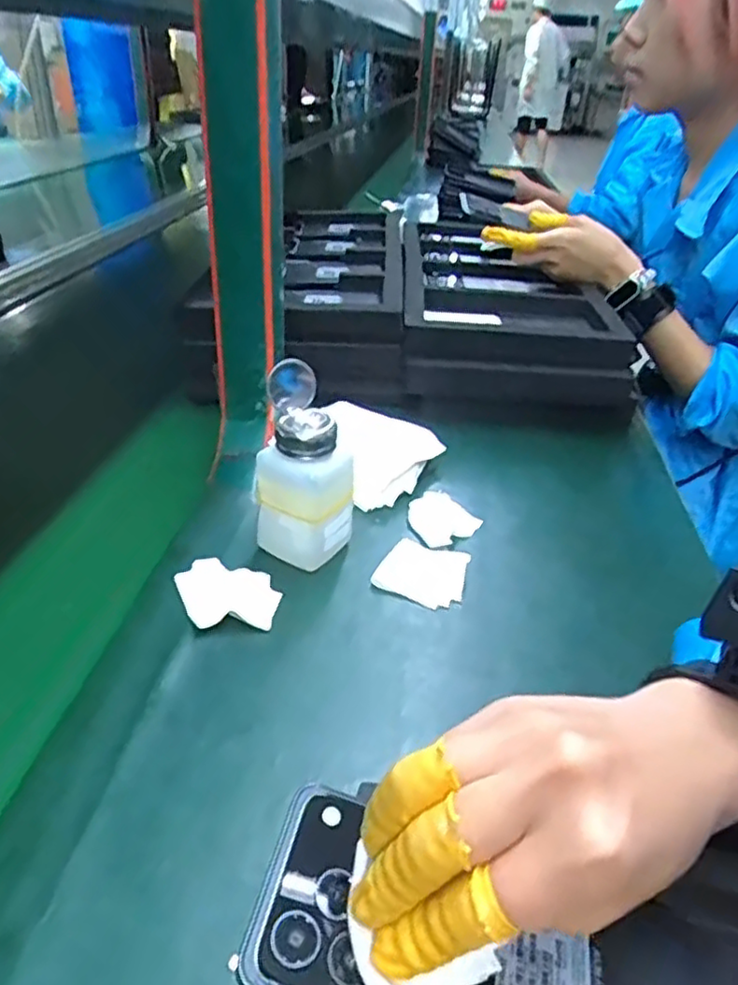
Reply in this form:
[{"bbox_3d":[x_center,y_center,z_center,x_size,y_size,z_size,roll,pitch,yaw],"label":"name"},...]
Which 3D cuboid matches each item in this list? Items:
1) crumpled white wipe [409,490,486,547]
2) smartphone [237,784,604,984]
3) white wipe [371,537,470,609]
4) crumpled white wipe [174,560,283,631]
[{"bbox_3d":[0.058,0.020,0.508,0.054,0.024,0.039,9,34,5],"label":"crumpled white wipe"},{"bbox_3d":[0.021,0.161,0.239,0.125,0.008,0.070,23,37,7],"label":"smartphone"},{"bbox_3d":[0.038,0.053,0.458,0.058,0.016,0.050,18,36,17],"label":"white wipe"},{"bbox_3d":[-0.089,0.064,0.427,0.060,0.008,0.061,-5,36,-15],"label":"crumpled white wipe"}]

